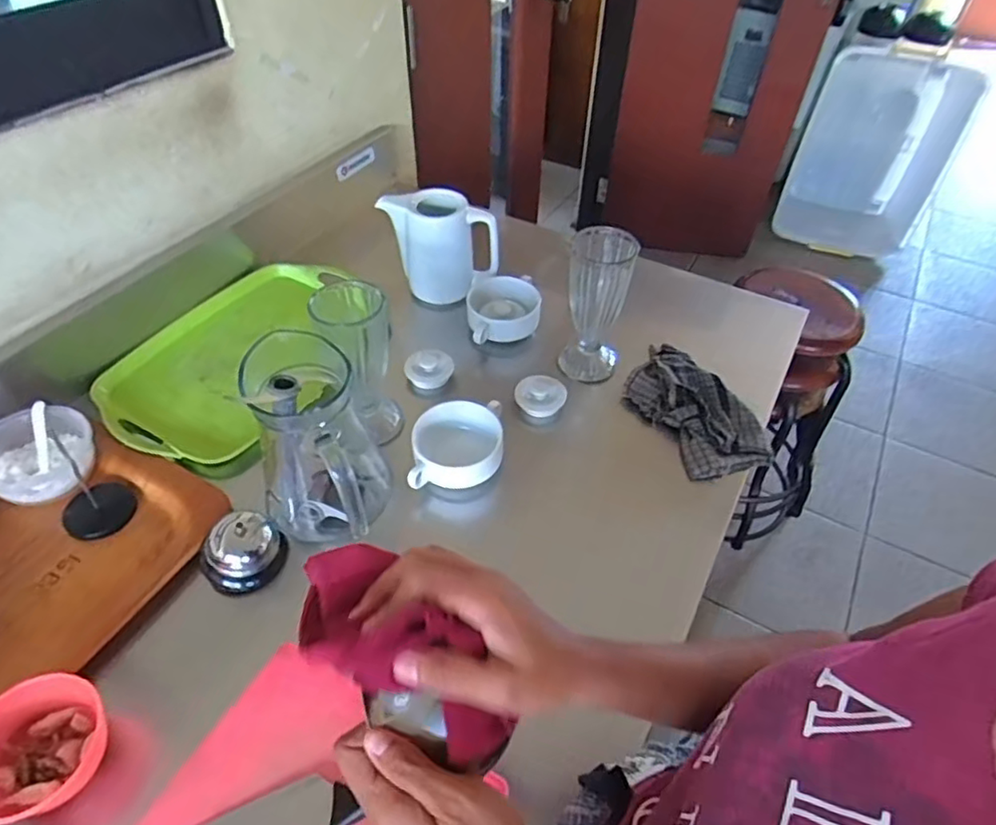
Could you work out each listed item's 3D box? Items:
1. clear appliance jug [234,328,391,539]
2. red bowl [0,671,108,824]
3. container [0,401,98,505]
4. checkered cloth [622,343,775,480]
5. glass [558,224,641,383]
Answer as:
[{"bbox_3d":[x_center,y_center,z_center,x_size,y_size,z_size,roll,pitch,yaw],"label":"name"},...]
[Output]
[{"bbox_3d":[-0.176,0.030,0.620,0.119,0.213,0.101,-6,48,-7],"label":"clear appliance jug"},{"bbox_3d":[-0.373,0.270,0.495,0.089,0.051,0.102,24,51,19],"label":"red bowl"},{"bbox_3d":[-0.506,0.050,0.678,0.101,0.065,0.106,1,48,-1],"label":"container"},{"bbox_3d":[0.256,-0.011,0.799,0.123,0.044,0.206,-17,51,-20],"label":"checkered cloth"},{"bbox_3d":[0.128,-0.139,0.811,0.079,0.198,0.090,9,48,6],"label":"glass"}]

